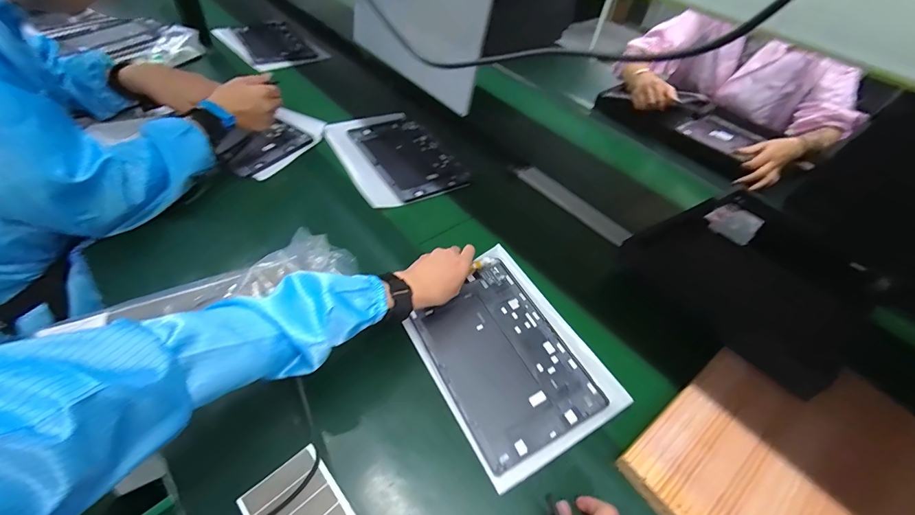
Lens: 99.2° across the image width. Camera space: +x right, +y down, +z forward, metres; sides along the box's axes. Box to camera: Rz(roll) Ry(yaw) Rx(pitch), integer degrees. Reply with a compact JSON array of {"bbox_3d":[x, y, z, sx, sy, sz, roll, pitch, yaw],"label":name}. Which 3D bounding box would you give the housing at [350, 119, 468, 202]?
[{"bbox_3d":[-0.097,-0.209,0.802,0.164,0.009,0.251,-23,57,-28],"label":"housing"}]

